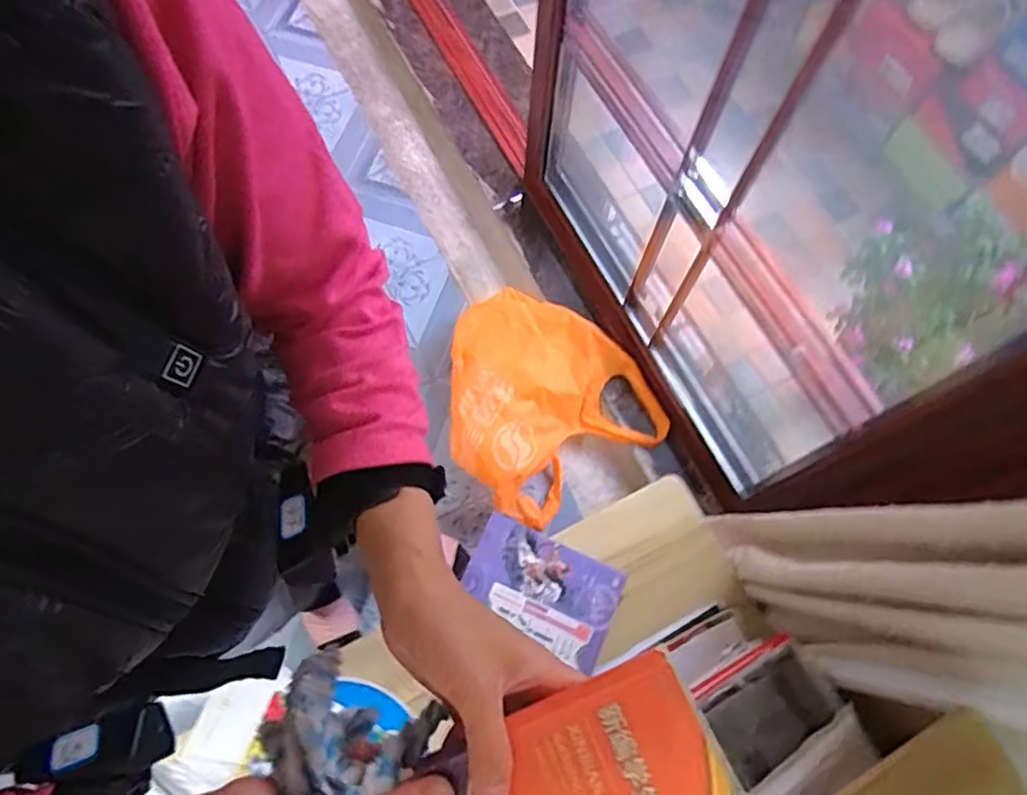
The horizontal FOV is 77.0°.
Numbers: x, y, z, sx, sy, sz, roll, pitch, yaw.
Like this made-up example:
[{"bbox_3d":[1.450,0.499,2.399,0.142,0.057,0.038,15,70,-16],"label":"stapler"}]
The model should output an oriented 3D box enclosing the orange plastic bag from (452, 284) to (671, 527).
[{"bbox_3d":[0.036,-0.013,1.441,0.446,0.148,0.497,-33,74,-13],"label":"orange plastic bag"}]

